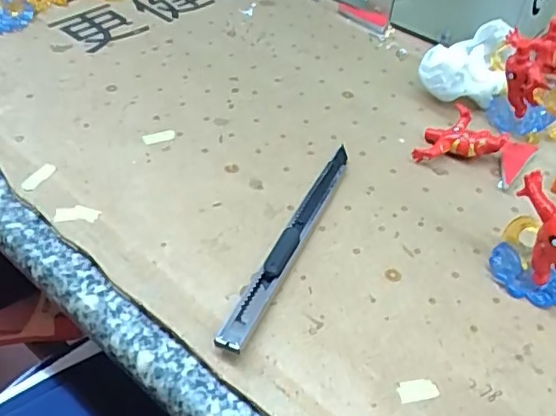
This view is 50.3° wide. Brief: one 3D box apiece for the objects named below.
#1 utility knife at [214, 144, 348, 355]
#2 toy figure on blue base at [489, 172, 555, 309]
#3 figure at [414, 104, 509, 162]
[{"bbox_3d":[0.008,0.011,0.269,0.011,0.012,0.136,20,47,15],"label":"utility knife"},{"bbox_3d":[0.119,0.017,0.244,0.051,0.051,0.027,34,52,26],"label":"toy figure on blue base"},{"bbox_3d":[0.095,-0.040,0.326,0.049,0.015,0.031,-3,45,-8],"label":"figure"}]

